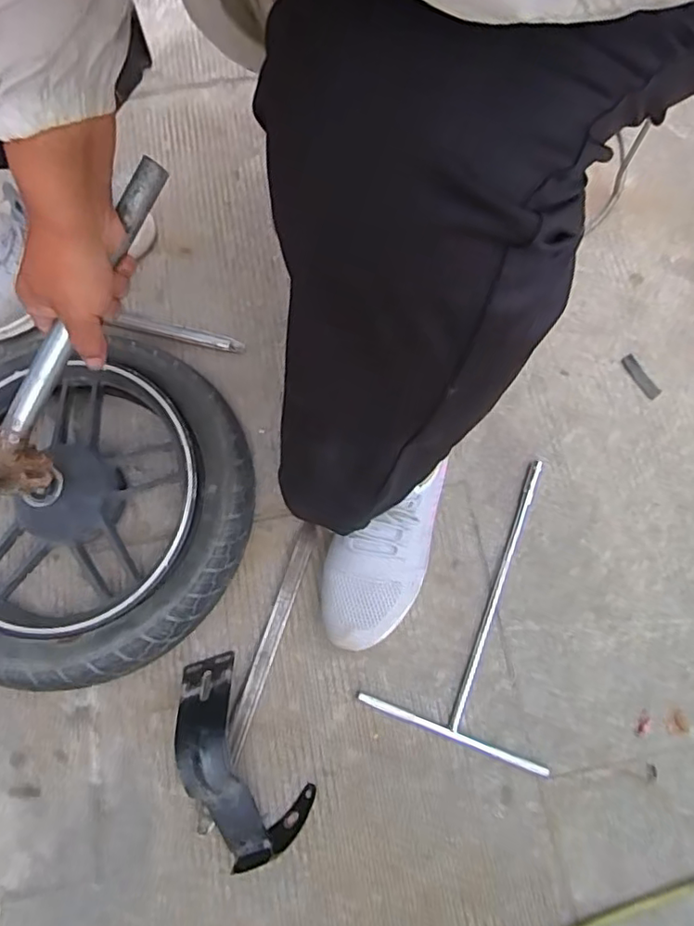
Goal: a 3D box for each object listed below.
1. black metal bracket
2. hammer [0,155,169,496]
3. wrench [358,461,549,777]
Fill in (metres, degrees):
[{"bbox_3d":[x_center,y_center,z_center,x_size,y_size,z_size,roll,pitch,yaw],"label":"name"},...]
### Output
[{"bbox_3d":[-0.092,0.253,0.503,0.077,0.098,0.176,-21,73,-8],"label":"black metal bracket"},{"bbox_3d":[-0.223,-0.103,0.456,0.029,0.099,0.292,31,98,10],"label":"hammer"},{"bbox_3d":[0.146,0.127,0.584,0.173,0.013,0.292,20,72,6],"label":"wrench"}]

